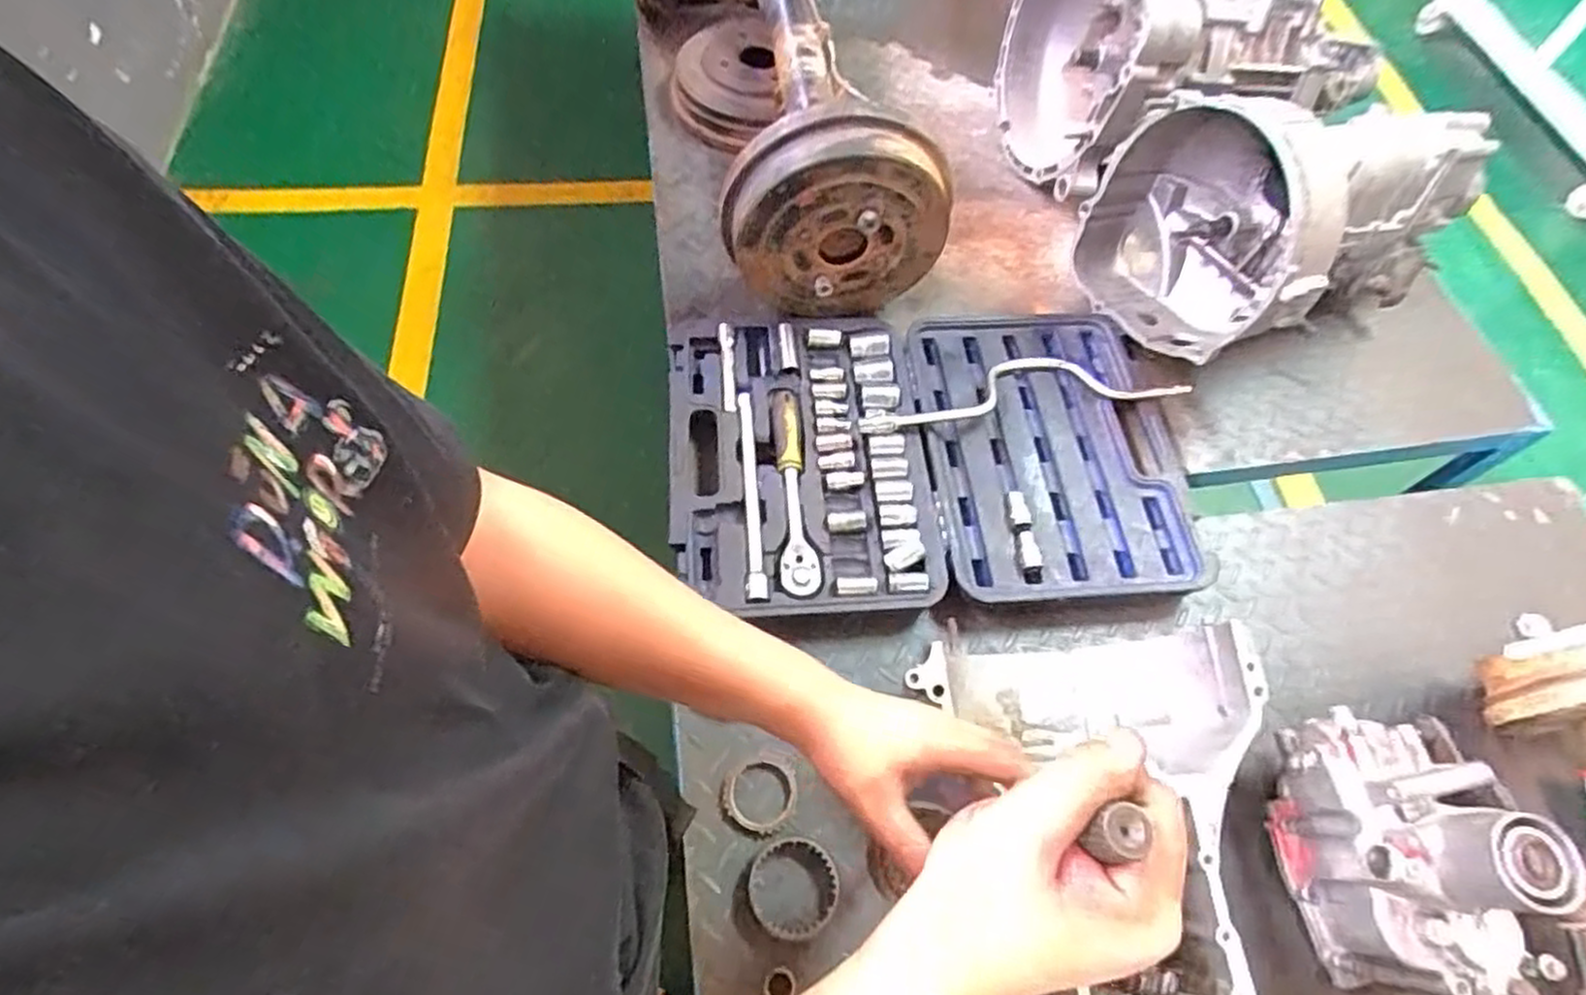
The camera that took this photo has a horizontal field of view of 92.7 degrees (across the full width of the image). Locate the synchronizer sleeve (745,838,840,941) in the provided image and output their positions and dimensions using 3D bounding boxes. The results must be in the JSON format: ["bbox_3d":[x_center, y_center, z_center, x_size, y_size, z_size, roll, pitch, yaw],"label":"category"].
[{"bbox_3d":[-0.001,0.340,0.658,0.079,0.021,0.078,1,62,-2],"label":"synchronizer sleeve"}]

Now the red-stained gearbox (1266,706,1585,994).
[{"bbox_3d":[0.519,0.288,0.625,0.140,0.182,0.217,1,62,-3],"label":"red-stained gearbox"}]

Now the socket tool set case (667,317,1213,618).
[{"bbox_3d":[0.147,-0.050,0.852,0.561,0.048,0.378,-3,62,-5],"label":"socket tool set case"}]

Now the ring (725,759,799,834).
[{"bbox_3d":[-0.030,0.271,0.690,0.066,0.006,0.063,1,62,-2],"label":"ring"}]

